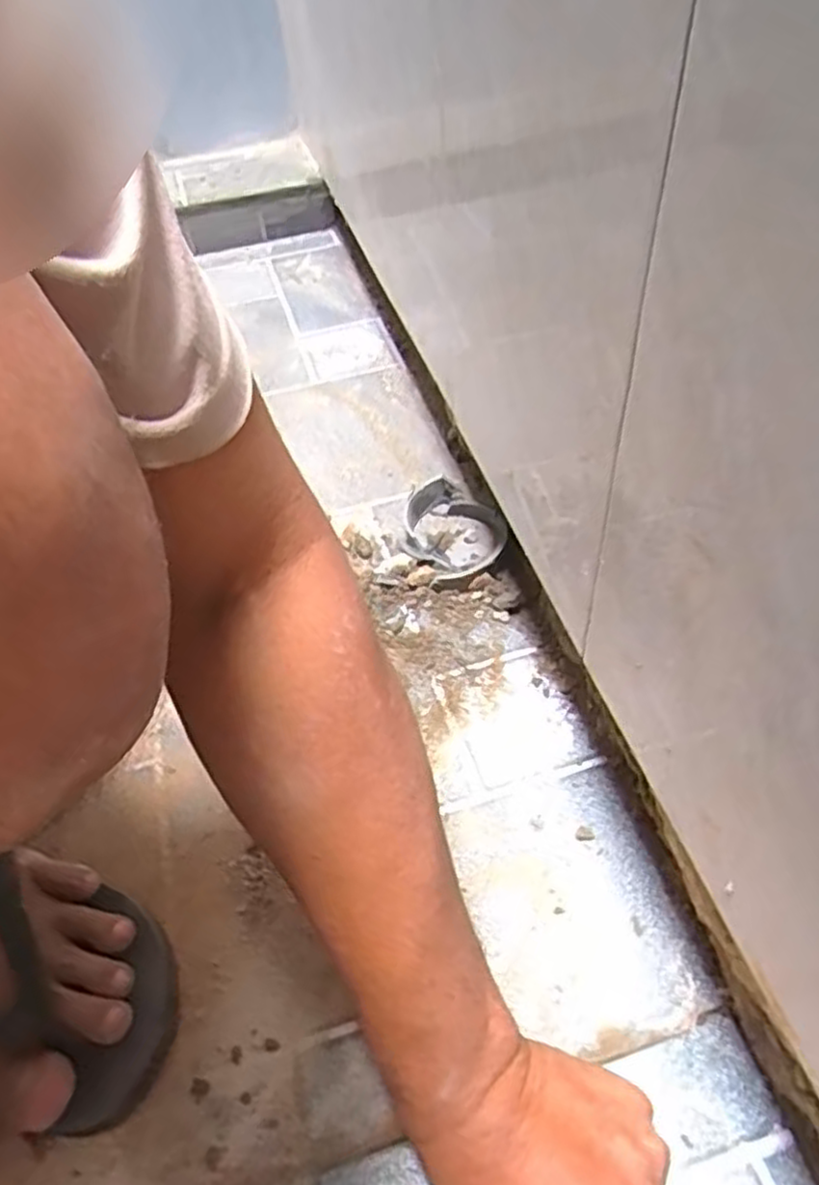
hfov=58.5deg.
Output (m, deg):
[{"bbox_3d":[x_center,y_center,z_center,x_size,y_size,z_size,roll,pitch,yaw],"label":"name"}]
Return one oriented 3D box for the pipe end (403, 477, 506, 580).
[{"bbox_3d":[0.037,-0.052,0.617,0.082,0.020,0.109,0,49,4],"label":"pipe end"}]

